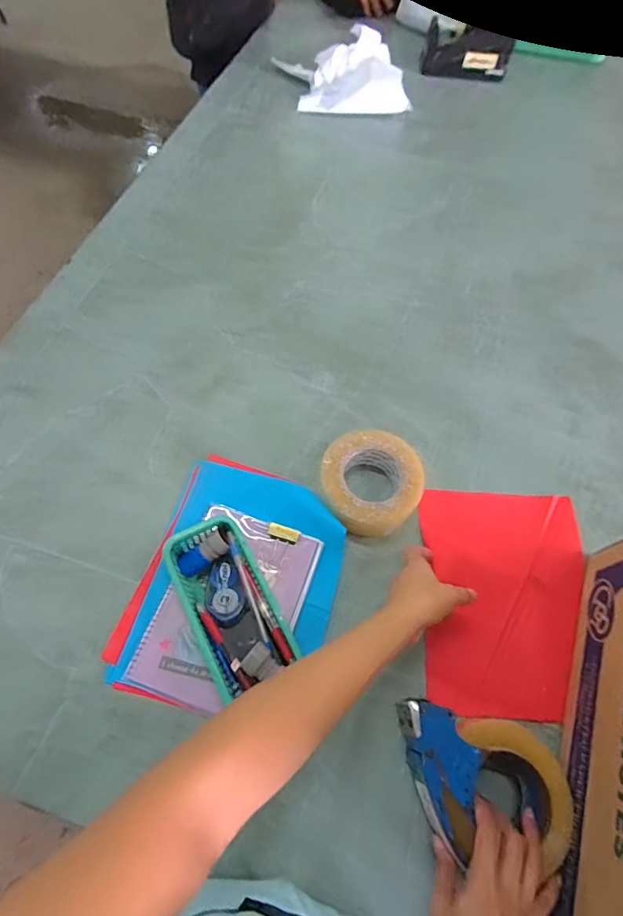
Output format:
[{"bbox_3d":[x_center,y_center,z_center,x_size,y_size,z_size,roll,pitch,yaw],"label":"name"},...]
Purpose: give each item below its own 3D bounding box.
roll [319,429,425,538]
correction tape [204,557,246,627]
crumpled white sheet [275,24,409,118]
[{"bbox_3d":[0.075,0.038,0.603,0.126,0.054,0.134,1,61,-2],"label":"roll"},{"bbox_3d":[-0.098,0.148,0.523,0.043,0.011,0.074,-9,64,-8],"label":"correction tape"},{"bbox_3d":[0.075,-0.891,1.069,0.279,0.099,0.186,-3,61,-4],"label":"crumpled white sheet"}]

